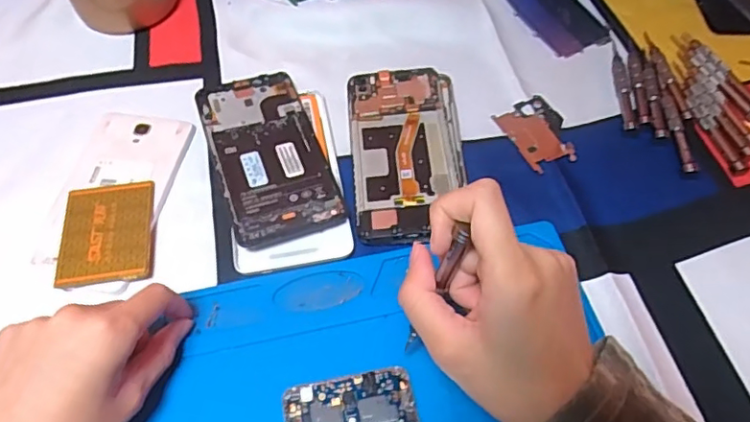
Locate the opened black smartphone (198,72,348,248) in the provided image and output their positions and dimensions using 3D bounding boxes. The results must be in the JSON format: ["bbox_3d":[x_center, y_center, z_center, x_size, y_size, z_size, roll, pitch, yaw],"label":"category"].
[{"bbox_3d":[-0.077,-0.043,0.411,0.072,0.015,0.151,-18,58,-11],"label":"opened black smartphone"}]

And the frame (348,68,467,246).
[{"bbox_3d":[0.024,-0.044,0.410,0.080,0.012,0.150,-3,57,-2],"label":"frame"}]

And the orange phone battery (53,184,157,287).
[{"bbox_3d":[-0.174,0.014,0.372,0.055,0.007,0.072,-7,57,-5],"label":"orange phone battery"}]

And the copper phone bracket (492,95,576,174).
[{"bbox_3d":[0.123,-0.059,0.429,0.044,0.005,0.065,-19,59,-12],"label":"copper phone bracket"}]

